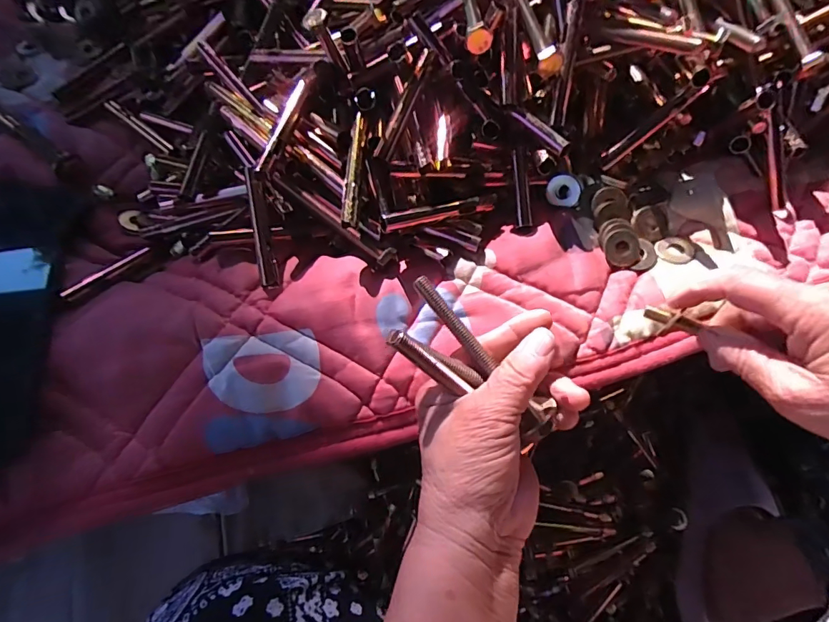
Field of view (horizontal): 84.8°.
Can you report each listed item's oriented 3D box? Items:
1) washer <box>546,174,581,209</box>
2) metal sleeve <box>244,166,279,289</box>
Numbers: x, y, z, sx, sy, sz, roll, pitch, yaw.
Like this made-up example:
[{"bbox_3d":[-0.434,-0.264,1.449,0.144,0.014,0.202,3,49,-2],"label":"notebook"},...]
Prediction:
[{"bbox_3d":[0.109,-0.087,0.330,0.023,0.004,0.024,-17,101,21],"label":"washer"},{"bbox_3d":[-0.104,-0.058,0.309,0.011,0.007,0.085,-11,83,-2],"label":"metal sleeve"}]

